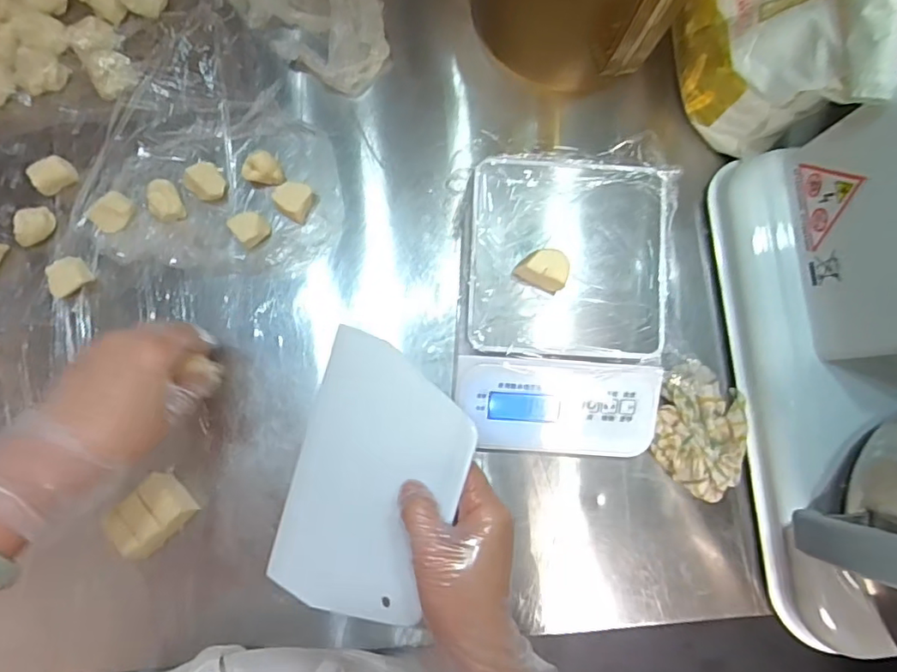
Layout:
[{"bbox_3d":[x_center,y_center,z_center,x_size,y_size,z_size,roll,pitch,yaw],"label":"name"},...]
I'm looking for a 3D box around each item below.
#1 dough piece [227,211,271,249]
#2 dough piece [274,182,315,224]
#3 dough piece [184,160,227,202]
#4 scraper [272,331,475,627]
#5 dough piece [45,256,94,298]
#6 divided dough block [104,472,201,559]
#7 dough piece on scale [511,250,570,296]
[{"bbox_3d":[-0.161,-0.088,0.464,0.023,0.021,0.023,-42,89,-3],"label":"dough piece"},{"bbox_3d":[-0.128,-0.111,0.468,0.026,0.021,0.030,21,87,0],"label":"dough piece"},{"bbox_3d":[-0.196,-0.125,0.464,0.028,0.022,0.027,0,87,-1],"label":"dough piece"},{"bbox_3d":[-0.054,0.102,0.381,0.125,0.007,0.183,21,96,29],"label":"scraper"},{"bbox_3d":[-0.303,-0.047,0.457,0.029,0.022,0.023,-38,88,-3],"label":"dough piece"},{"bbox_3d":[-0.228,0.138,0.441,0.046,0.035,0.057,42,87,1],"label":"divided dough block"},{"bbox_3d":[0.069,-0.049,0.414,0.034,0.024,0.027,23,84,1],"label":"dough piece on scale"}]

